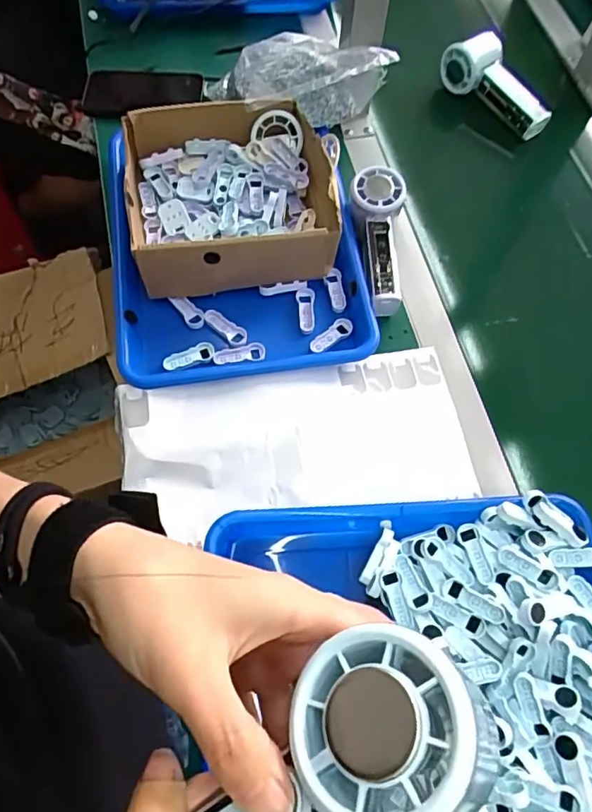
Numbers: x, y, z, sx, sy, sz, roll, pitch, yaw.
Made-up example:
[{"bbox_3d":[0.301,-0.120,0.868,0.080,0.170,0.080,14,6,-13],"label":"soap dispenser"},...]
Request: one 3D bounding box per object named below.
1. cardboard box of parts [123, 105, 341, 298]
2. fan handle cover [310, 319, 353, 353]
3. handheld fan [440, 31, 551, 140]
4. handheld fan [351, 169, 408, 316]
[{"bbox_3d":[-0.069,-0.226,0.588,0.205,0.075,0.219,-10,66,-7],"label":"cardboard box of parts"},{"bbox_3d":[0.035,-0.070,0.568,0.051,0.012,0.018,-34,71,-17],"label":"fan handle cover"},{"bbox_3d":[0.256,-0.405,0.701,0.059,0.053,0.148,-38,72,-18],"label":"handheld fan"},{"bbox_3d":[0.089,-0.173,0.585,0.053,0.032,0.154,-2,78,-4],"label":"handheld fan"}]

